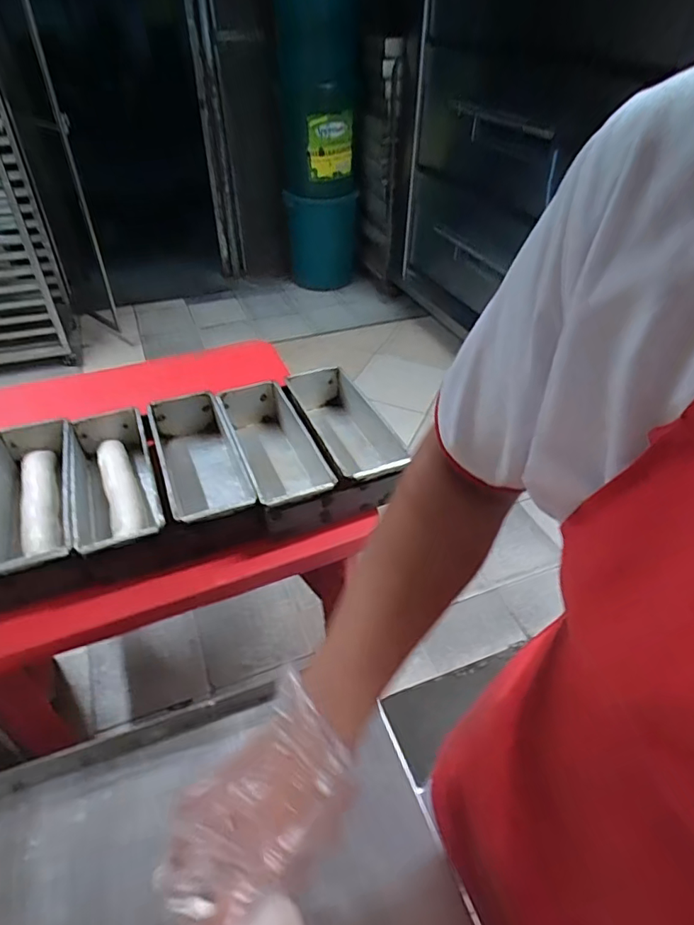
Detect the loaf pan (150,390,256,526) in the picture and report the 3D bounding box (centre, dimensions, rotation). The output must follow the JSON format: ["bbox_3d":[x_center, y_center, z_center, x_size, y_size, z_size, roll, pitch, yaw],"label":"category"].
[{"bbox_3d":[-0.267,0.005,0.985,0.131,0.099,0.359,-16,43,-17],"label":"loaf pan"}]

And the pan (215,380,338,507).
[{"bbox_3d":[-0.133,-0.028,1.009,0.144,0.112,0.360,-15,43,-16],"label":"pan"}]

